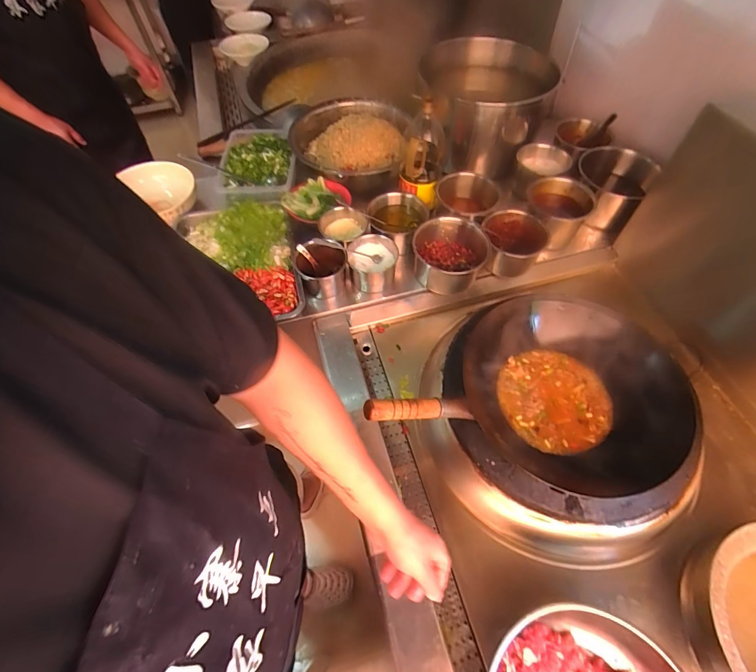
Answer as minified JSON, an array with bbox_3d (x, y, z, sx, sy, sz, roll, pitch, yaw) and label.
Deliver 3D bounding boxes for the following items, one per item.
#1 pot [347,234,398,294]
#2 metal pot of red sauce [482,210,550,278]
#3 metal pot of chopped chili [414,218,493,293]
[{"bbox_3d":[-0.011,-0.173,0.886,0.110,0.079,0.112,-1,59,2],"label":"pot"},{"bbox_3d":[0.326,-0.227,0.906,0.146,0.096,0.149,-1,59,2],"label":"metal pot of red sauce"},{"bbox_3d":[0.169,-0.179,0.875,0.170,0.099,0.184,-1,59,2],"label":"metal pot of chopped chili"}]

